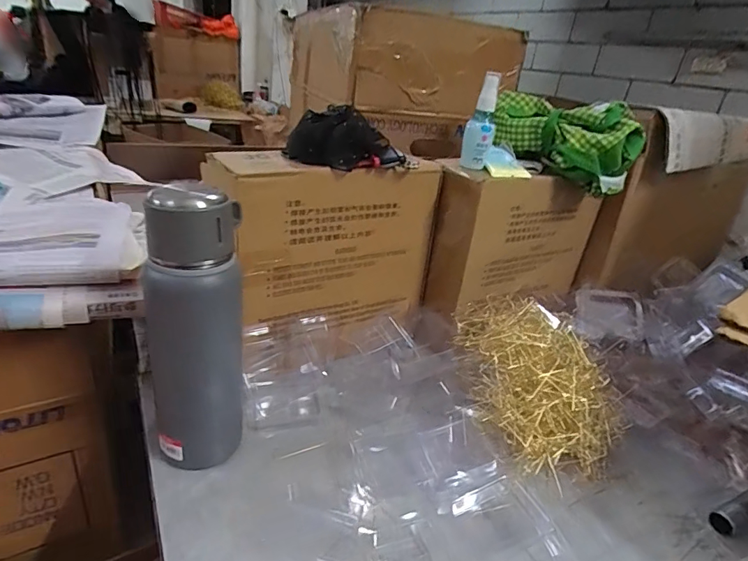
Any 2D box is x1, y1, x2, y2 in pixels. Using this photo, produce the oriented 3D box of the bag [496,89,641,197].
[{"bbox_3d":[0.270,-0.204,0.655,0.212,0.098,0.095,26,31,33],"label":"bag"}]

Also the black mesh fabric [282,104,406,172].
[{"bbox_3d":[-0.033,-0.168,0.536,0.130,0.057,0.077,-2,27,-18],"label":"black mesh fabric"}]

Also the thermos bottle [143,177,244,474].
[{"bbox_3d":[-0.165,0.052,0.421,0.084,0.273,0.065,-3,28,-20],"label":"thermos bottle"}]

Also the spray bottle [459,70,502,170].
[{"bbox_3d":[0.140,-0.206,0.592,0.037,0.117,0.030,10,26,7],"label":"spray bottle"}]

